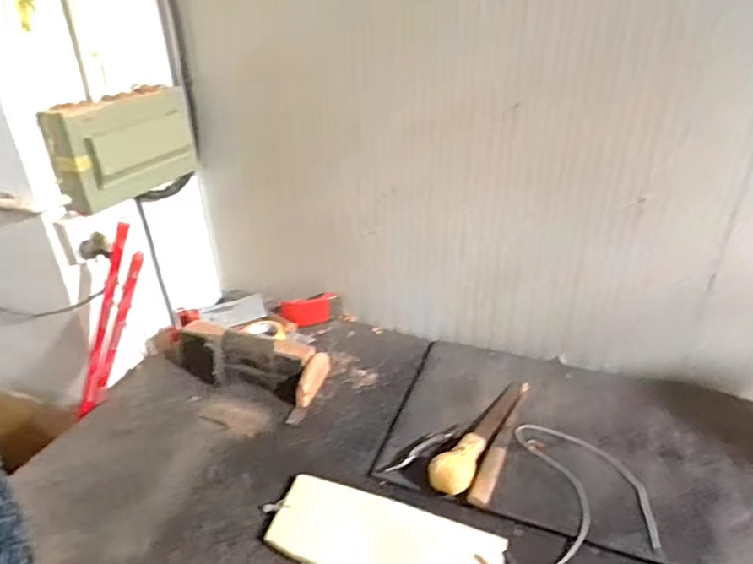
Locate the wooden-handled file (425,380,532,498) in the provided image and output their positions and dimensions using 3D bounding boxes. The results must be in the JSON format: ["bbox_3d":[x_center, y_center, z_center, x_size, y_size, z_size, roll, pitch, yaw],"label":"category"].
[{"bbox_3d":[0.200,0.272,0.988,0.067,0.049,0.323,20,35,32],"label":"wooden-handled file"}]

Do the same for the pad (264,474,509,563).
[{"bbox_3d":[0.011,0.394,0.813,0.346,0.032,0.133,9,31,17],"label":"pad"}]

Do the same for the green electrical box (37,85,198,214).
[{"bbox_3d":[-0.503,-0.275,1.093,0.089,0.193,0.308,11,31,19],"label":"green electrical box"}]

